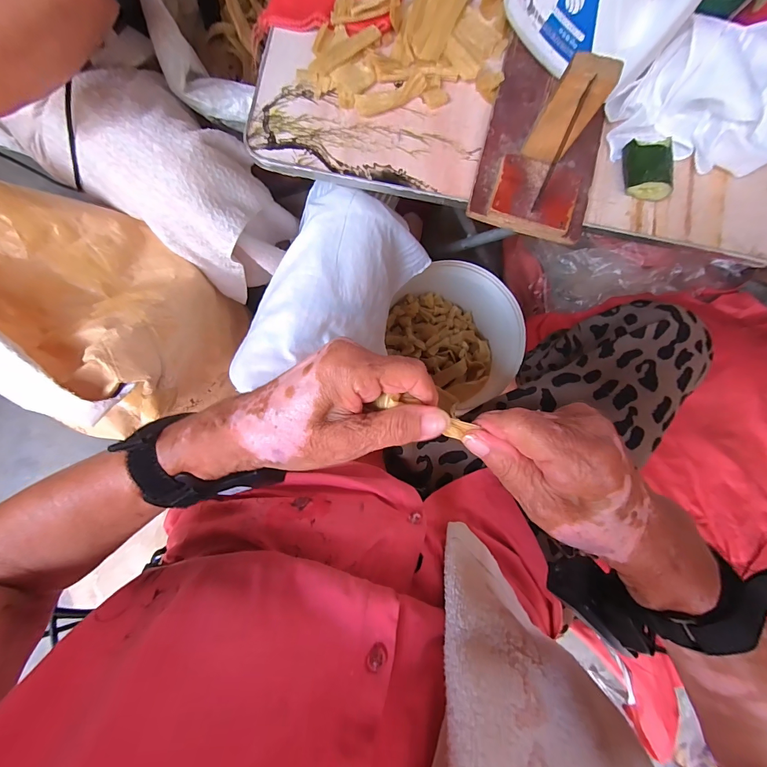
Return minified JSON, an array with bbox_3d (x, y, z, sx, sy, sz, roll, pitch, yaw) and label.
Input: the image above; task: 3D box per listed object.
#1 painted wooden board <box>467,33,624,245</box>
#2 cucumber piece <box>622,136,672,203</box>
[{"bbox_3d":[0.169,-0.253,0.329,0.115,0.107,0.189,15,85,-3],"label":"painted wooden board"},{"bbox_3d":[0.270,-0.218,0.363,0.041,0.040,0.060,-9,86,-5],"label":"cucumber piece"}]

